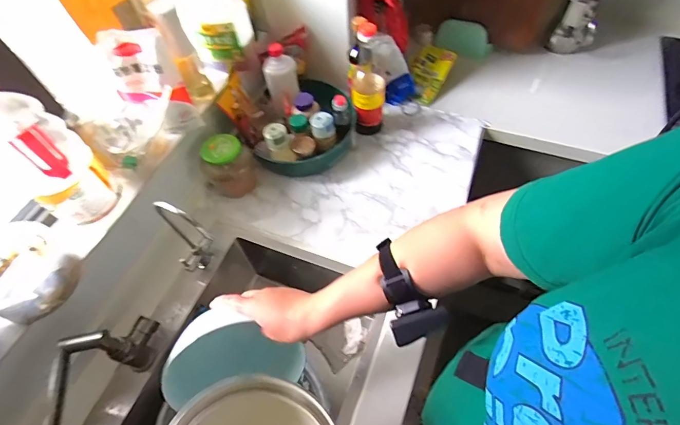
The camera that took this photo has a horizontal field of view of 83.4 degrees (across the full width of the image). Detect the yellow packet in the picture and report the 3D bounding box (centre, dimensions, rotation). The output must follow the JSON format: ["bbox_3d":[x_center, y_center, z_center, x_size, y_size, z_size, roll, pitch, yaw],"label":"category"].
[{"bbox_3d":[0.251,-0.397,1.084,0.102,0.021,0.177,27,81,10],"label":"yellow packet"}]

